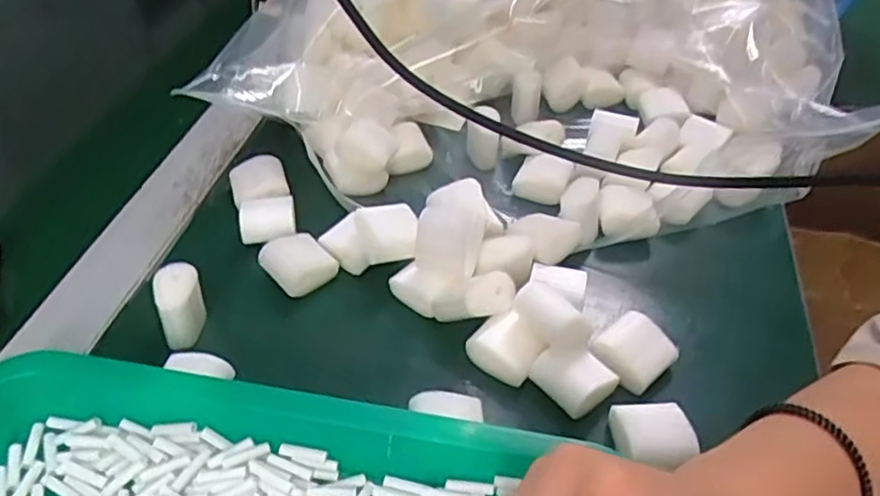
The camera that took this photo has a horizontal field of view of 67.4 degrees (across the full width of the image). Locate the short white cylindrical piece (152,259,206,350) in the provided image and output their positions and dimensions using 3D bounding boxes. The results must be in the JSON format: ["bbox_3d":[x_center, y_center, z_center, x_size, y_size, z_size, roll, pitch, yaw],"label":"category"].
[{"bbox_3d":[-0.143,0.030,0.365,0.023,0.029,0.034,-15,48,-15],"label":"short white cylindrical piece"}]

